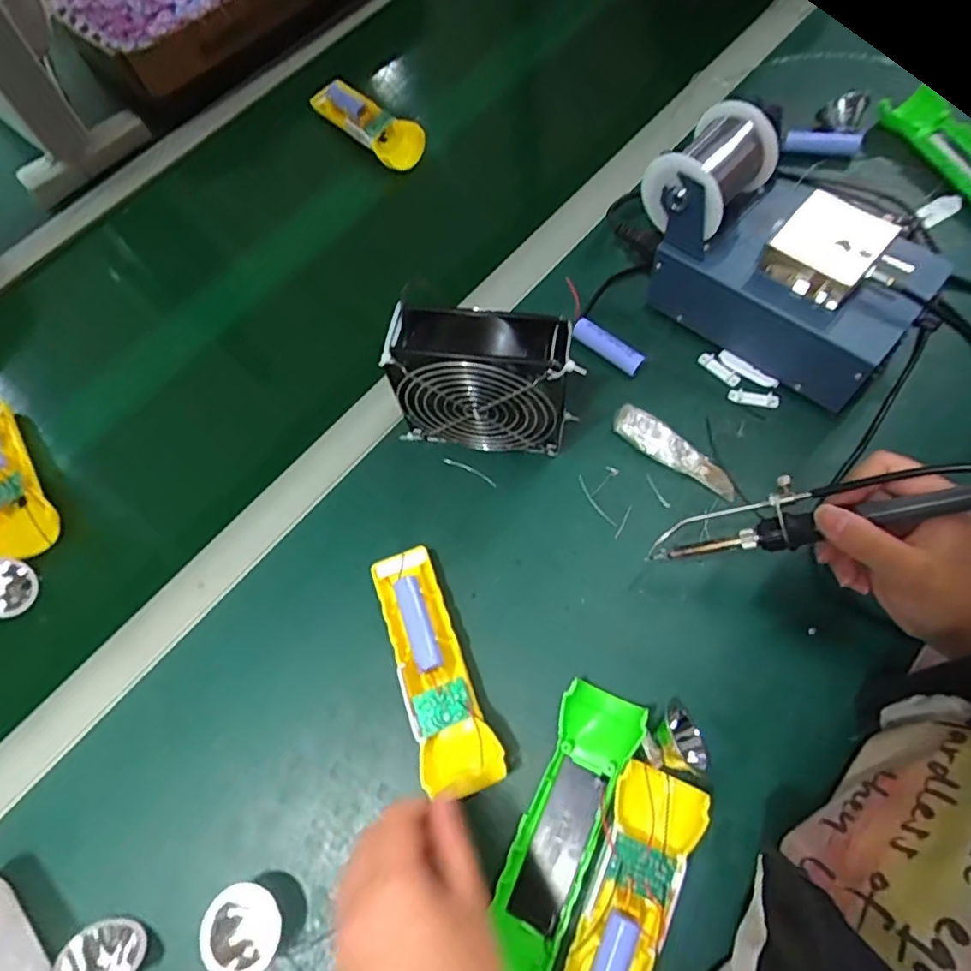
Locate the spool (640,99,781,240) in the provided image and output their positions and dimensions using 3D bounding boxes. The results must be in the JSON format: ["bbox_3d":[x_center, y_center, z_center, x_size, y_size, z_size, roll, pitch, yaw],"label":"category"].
[{"bbox_3d":[0.164,-0.232,0.439,0.068,0.066,0.073,40,74,21],"label":"spool"}]

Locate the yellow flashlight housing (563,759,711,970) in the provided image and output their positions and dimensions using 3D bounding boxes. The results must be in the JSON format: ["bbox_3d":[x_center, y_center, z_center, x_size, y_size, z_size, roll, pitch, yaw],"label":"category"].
[{"bbox_3d":[0.076,0.245,0.337,0.047,0.032,0.163,21,68,14],"label":"yellow flashlight housing"}]

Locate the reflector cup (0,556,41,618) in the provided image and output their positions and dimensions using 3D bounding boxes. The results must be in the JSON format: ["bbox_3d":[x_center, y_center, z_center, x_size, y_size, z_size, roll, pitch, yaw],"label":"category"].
[{"bbox_3d":[-0.382,0.083,0.475,0.046,0.022,0.046,18,51,-24],"label":"reflector cup"}]

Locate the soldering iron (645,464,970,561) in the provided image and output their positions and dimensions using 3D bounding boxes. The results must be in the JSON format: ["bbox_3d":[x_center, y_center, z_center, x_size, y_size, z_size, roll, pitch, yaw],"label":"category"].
[{"bbox_3d":[0.194,0.012,0.335,0.208,0.016,0.034,-14,67,31],"label":"soldering iron"}]

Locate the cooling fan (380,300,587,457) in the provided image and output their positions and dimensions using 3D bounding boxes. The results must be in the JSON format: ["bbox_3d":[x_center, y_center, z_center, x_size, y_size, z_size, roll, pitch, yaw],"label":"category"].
[{"bbox_3d":[0.000,-0.072,0.440,0.129,0.122,0.050,9,69,9],"label":"cooling fan"}]

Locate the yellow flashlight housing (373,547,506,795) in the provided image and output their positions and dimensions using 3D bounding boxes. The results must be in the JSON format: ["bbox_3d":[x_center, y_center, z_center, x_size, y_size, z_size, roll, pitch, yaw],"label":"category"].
[{"bbox_3d":[-0.036,0.120,0.402,0.048,0.024,0.160,-19,67,-5],"label":"yellow flashlight housing"}]

